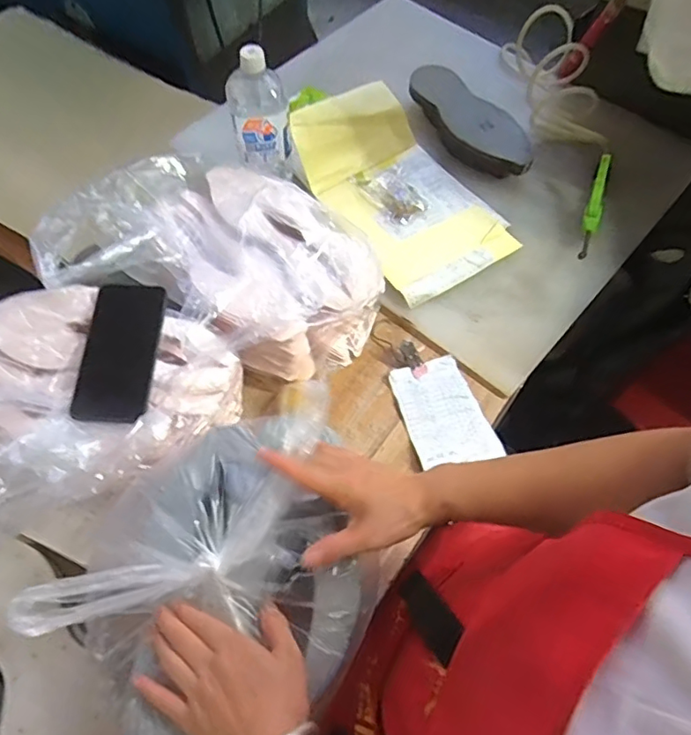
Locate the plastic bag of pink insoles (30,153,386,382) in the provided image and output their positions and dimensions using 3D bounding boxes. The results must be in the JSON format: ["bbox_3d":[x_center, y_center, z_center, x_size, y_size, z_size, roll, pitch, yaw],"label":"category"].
[{"bbox_3d":[-0.147,-0.131,0.713,0.368,0.160,0.254,16,64,9],"label":"plastic bag of pink insoles"}]

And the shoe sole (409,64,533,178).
[{"bbox_3d":[0.200,-0.399,0.896,0.244,0.029,0.118,39,84,14],"label":"shoe sole"}]

